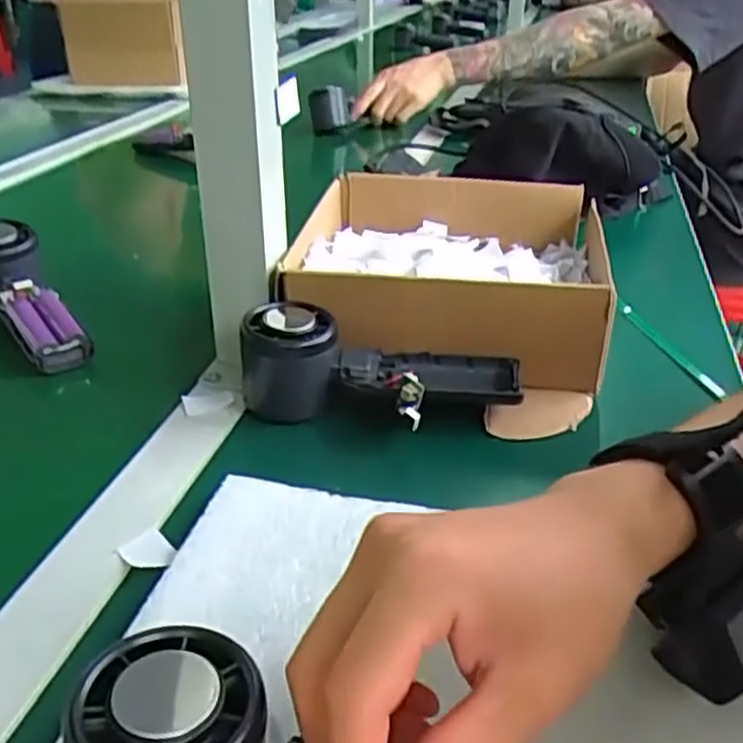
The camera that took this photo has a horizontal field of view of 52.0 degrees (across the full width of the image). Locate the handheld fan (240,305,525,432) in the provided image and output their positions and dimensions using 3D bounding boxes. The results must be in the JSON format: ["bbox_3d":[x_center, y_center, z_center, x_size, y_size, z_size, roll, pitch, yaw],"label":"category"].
[{"bbox_3d":[0.006,-0.001,0.446,0.164,0.057,0.071,0,30,2],"label":"handheld fan"}]

